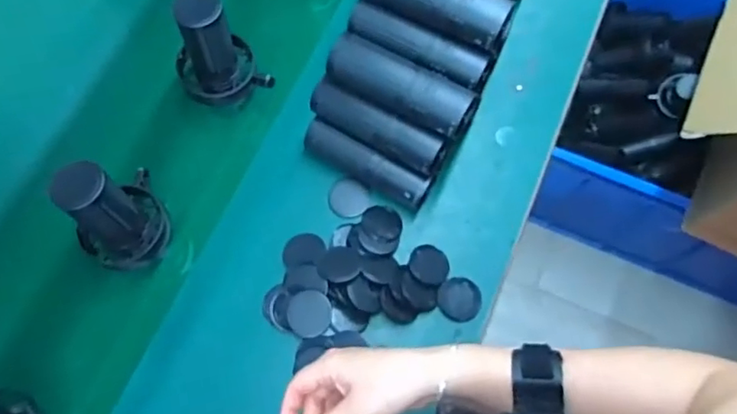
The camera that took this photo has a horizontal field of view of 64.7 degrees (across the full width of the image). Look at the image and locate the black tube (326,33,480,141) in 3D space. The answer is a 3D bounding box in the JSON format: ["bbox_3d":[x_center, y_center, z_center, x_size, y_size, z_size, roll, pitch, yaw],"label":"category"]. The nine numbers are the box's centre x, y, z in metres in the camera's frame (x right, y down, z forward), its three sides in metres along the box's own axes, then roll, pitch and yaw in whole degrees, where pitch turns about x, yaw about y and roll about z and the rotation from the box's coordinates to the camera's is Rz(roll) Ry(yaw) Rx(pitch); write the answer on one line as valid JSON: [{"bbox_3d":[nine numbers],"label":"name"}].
[{"bbox_3d":[0.034,-0.131,0.611,0.164,0.042,0.045,27,73,9],"label":"black tube"}]

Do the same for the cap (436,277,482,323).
[{"bbox_3d":[0.105,0.105,0.671,0.049,0.009,0.051,0,71,0],"label":"cap"}]

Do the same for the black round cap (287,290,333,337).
[{"bbox_3d":[-0.066,0.120,0.648,0.049,0.006,0.050,1,93,10],"label":"black round cap"}]

